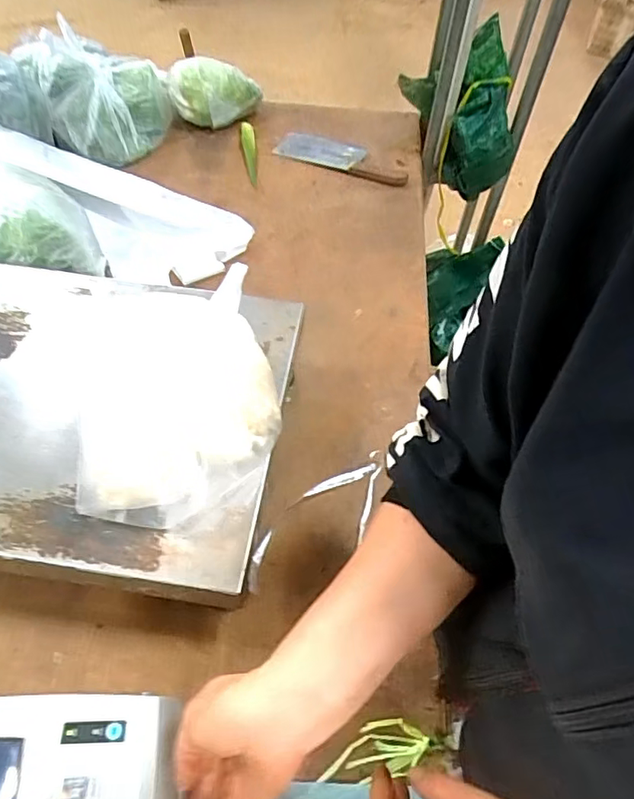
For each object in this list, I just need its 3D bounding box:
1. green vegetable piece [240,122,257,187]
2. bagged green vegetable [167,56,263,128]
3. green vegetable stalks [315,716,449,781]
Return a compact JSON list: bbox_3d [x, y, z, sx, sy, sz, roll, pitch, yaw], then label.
[{"bbox_3d":[-0.143,-0.528,1.150,0.029,0.028,0.188,-4,54,-7],"label":"green vegetable piece"},{"bbox_3d":[-0.218,-0.666,1.182,0.197,0.123,0.151,-17,56,-16],"label":"bagged green vegetable"},{"bbox_3d":[0.067,0.346,0.538,0.119,0.011,0.045,-9,54,-2],"label":"green vegetable stalks"}]

